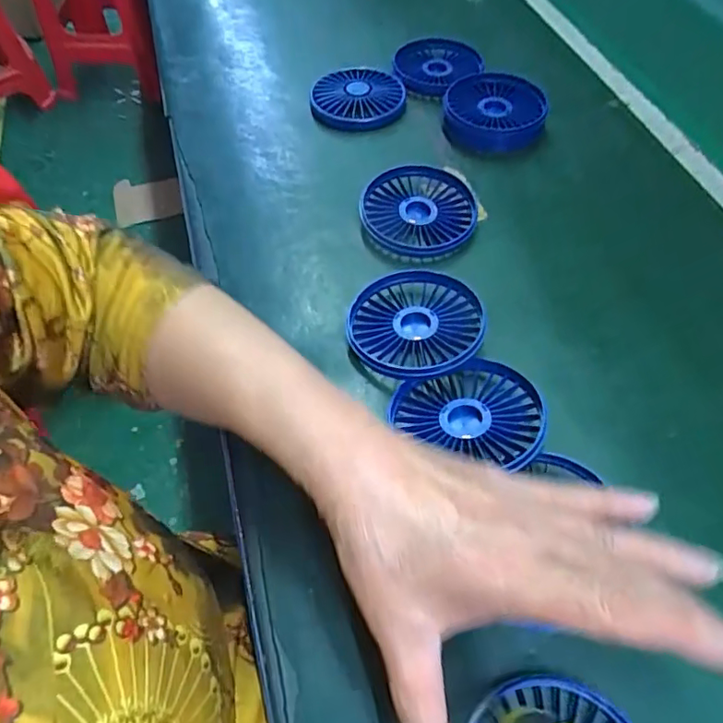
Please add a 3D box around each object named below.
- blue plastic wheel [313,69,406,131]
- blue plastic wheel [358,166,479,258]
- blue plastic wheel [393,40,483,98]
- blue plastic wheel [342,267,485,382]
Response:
[{"bbox_3d":[-0.002,-0.248,0.511,0.088,0.018,0.088,0,56,0],"label":"blue plastic wheel"},{"bbox_3d":[0.046,-0.120,0.423,0.086,0.018,0.088,0,56,0],"label":"blue plastic wheel"},{"bbox_3d":[0.077,-0.296,0.540,0.088,0.015,0.089,0,56,0],"label":"blue plastic wheel"},{"bbox_3d":[0.035,-0.025,0.353,0.085,0.025,0.086,-6,57,-4],"label":"blue plastic wheel"}]

